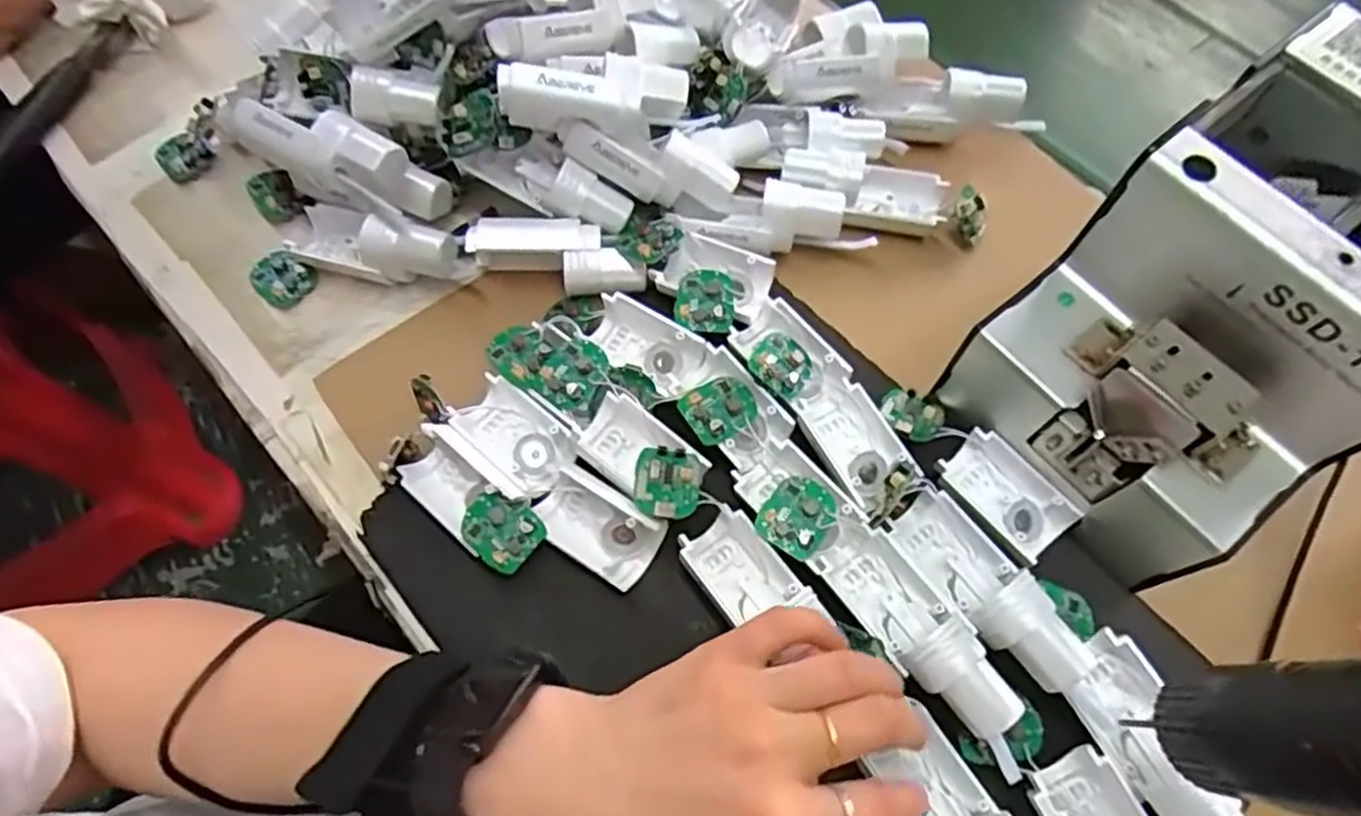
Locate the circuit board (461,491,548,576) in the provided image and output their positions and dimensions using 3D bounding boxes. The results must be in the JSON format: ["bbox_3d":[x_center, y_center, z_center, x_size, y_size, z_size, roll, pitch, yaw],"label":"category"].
[{"bbox_3d":[-0.079,0.054,0.339,0.033,0.005,0.030,41,86,4],"label":"circuit board"}]

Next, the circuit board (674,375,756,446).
[{"bbox_3d":[0.018,0.001,0.356,0.034,0.006,0.027,-25,74,-12],"label":"circuit board"}]

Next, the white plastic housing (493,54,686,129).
[{"bbox_3d":[-0.042,-0.160,0.374,0.091,0.021,0.027,-4,66,-2],"label":"white plastic housing"}]

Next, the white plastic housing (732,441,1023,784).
[{"bbox_3d":[0.088,0.076,0.320,0.037,0.034,0.157,-37,71,-15],"label":"white plastic housing"}]

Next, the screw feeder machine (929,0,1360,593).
[{"bbox_3d":[0.224,-0.038,0.321,0.175,0.141,0.131,-36,71,-15],"label":"screw feeder machine"}]

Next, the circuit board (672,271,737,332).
[{"bbox_3d":[0.012,-0.053,0.381,0.029,0.005,0.034,0,68,4],"label":"circuit board"}]

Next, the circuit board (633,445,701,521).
[{"bbox_3d":[-0.006,0.033,0.336,0.028,0.012,0.033,4,66,1],"label":"circuit board"}]

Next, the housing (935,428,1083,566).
[{"bbox_3d":[0.146,0.040,0.346,0.034,0.021,0.057,-38,72,-16],"label":"housing"}]

